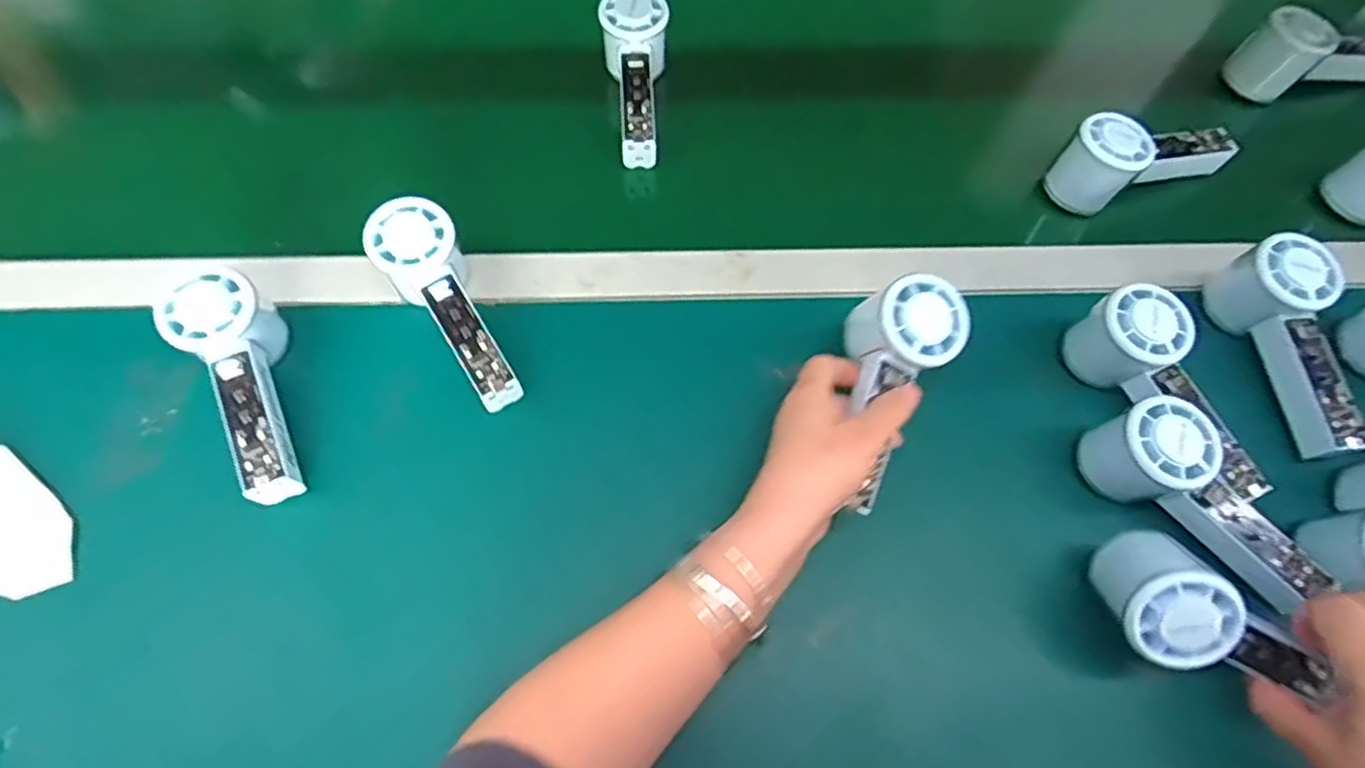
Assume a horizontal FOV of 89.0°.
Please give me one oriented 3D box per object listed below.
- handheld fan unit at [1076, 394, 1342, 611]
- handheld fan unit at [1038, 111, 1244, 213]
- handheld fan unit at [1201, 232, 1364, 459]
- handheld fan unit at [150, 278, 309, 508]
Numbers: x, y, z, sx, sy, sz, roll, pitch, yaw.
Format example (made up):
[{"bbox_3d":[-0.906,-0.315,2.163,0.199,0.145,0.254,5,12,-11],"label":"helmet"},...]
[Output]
[{"bbox_3d":[0.326,0.075,0.441,0.054,0.061,0.160,-42,86,-21],"label":"handheld fan unit"},{"bbox_3d":[0.376,-0.186,0.563,0.154,0.069,0.061,-15,70,-6],"label":"handheld fan unit"},{"bbox_3d":[0.433,-0.026,0.496,0.049,0.067,0.153,-10,80,-8],"label":"handheld fan unit"},{"bbox_3d":[-0.282,0.004,0.453,0.056,0.056,0.155,-21,81,-13],"label":"handheld fan unit"}]

